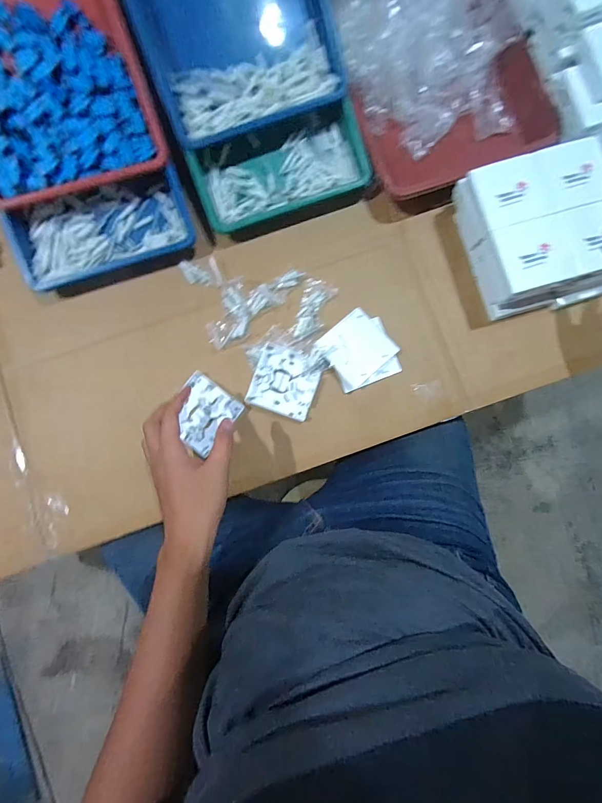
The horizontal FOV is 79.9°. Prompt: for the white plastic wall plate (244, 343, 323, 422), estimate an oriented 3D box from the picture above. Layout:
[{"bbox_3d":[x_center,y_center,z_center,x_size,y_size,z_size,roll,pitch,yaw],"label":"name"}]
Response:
[{"bbox_3d":[-0.021,-0.027,0.500,0.087,0.015,0.089,20,84,1],"label":"white plastic wall plate"}]

